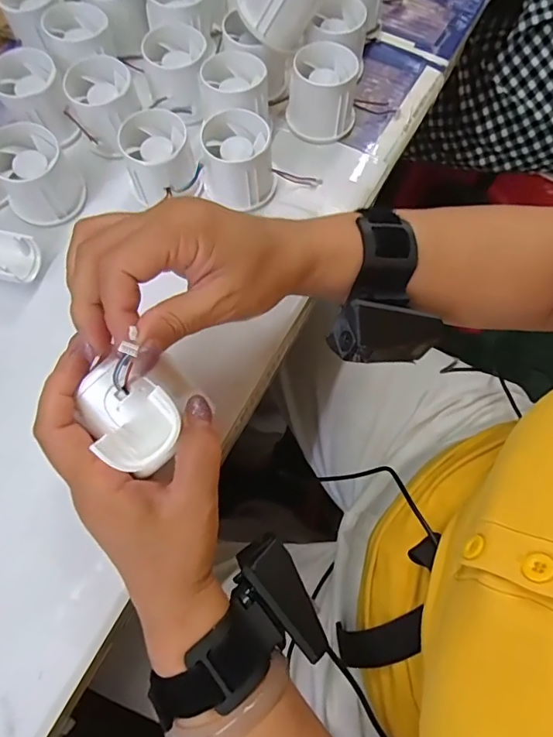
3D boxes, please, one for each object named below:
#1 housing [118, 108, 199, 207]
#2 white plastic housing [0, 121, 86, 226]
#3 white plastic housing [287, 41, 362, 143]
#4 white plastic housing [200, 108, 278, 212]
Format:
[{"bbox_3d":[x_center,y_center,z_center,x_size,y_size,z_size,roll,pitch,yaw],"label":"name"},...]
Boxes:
[{"bbox_3d":[-0.090,-0.159,0.363,0.052,0.049,0.053,0,69,1],"label":"housing"},{"bbox_3d":[-0.182,-0.146,0.356,0.054,0.053,0.050,0,69,1],"label":"white plastic housing"},{"bbox_3d":[0.038,-0.226,0.387,0.055,0.052,0.049,6,69,3],"label":"white plastic housing"},{"bbox_3d":[-0.030,-0.159,0.363,0.055,0.050,0.053,0,69,1],"label":"white plastic housing"}]

